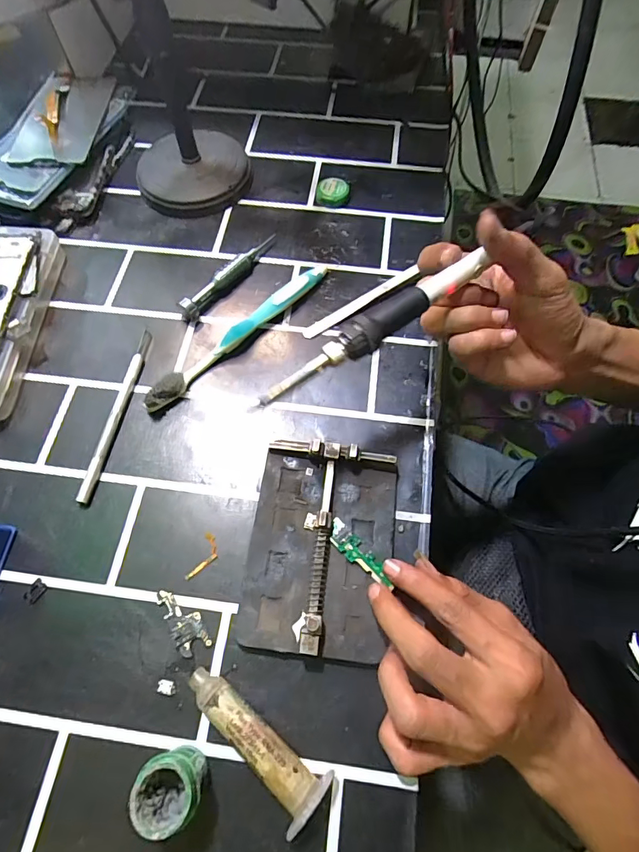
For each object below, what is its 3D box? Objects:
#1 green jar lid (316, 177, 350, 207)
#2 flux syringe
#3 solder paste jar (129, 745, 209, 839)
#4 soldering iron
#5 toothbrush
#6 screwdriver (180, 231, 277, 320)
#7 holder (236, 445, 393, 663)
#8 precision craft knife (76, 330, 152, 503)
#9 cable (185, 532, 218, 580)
[{"bbox_3d":[0.013,-0.222,0.418,0.030,0.012,0.027,2,65,1],"label":"green jar lid"},{"bbox_3d":[-0.036,0.162,0.228,0.086,0.020,0.025,36,70,15],"label":"flux syringe"},{"bbox_3d":[-0.070,0.176,0.215,0.029,0.036,0.029,0,65,0],"label":"solder paste jar"},{"bbox_3d":[0.028,-0.053,0.244,0.150,0.015,0.017,-33,67,-7],"label":"soldering iron"},{"bbox_3d":[-0.060,-0.076,0.343,0.017,0.019,0.184,42,72,17],"label":"toothbrush"},{"bbox_3d":[-0.074,-0.128,0.368,0.012,0.019,0.107,34,70,15],"label":"screwdriver"},{"bbox_3d":[0.001,0.071,0.271,0.086,0.018,0.124,7,66,4],"label":"holder"},{"bbox_3d":[-0.147,-0.012,0.321,0.010,0.009,0.139,7,66,3],"label":"precision craft knife"},{"bbox_3d":[-0.073,0.083,0.277,0.013,0.004,0.031,17,67,11],"label":"cable"}]

